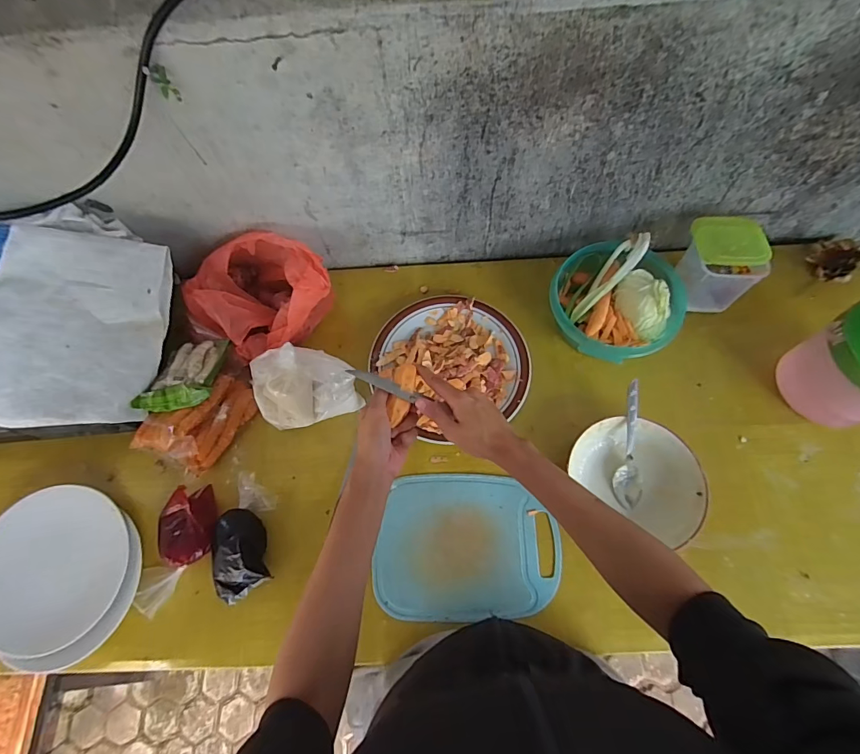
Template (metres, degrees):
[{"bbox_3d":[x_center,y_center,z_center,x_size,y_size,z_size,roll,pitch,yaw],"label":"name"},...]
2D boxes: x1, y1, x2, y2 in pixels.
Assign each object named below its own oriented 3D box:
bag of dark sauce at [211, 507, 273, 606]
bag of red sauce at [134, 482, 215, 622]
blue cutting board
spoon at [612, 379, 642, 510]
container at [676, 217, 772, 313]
[{"bbox_3d":[-0.256,0.233,0.558,0.072,0.039,0.107,-22,70,-5],"label":"bag of dark sauce"},{"bbox_3d":[-0.336,0.227,0.562,0.075,0.037,0.157,4,70,5],"label":"bag of red sauce"},{"bbox_3d":[0.052,0.226,0.570,0.238,0.009,0.180,2,68,2],"label":"blue cutting board"},{"bbox_3d":[0.276,0.093,0.585,0.034,0.013,0.173,1,90,1],"label":"spoon"},{"bbox_3d":[0.453,-0.177,0.676,0.092,0.117,0.102,-1,70,3],"label":"container"}]

